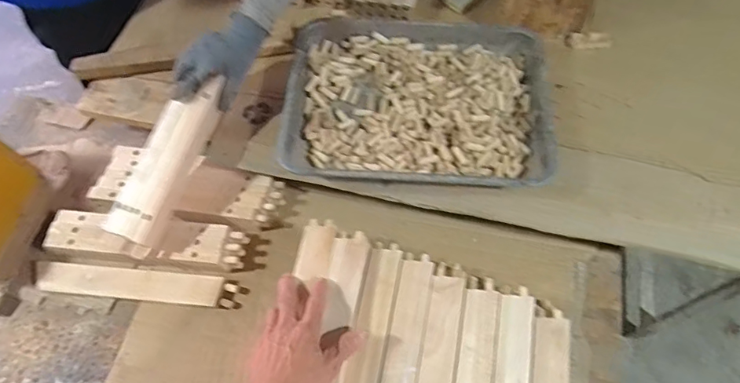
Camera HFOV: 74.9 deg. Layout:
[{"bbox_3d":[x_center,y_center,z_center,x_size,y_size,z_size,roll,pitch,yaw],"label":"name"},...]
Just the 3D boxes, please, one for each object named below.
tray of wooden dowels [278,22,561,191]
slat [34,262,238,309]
[{"bbox_3d":[0.073,-0.144,0.749,0.390,0.044,0.293,5,62,3],"label":"tray of wooden dowels"},{"bbox_3d":[-0.357,0.141,0.727,0.306,0.026,0.043,5,62,3],"label":"slat"}]

